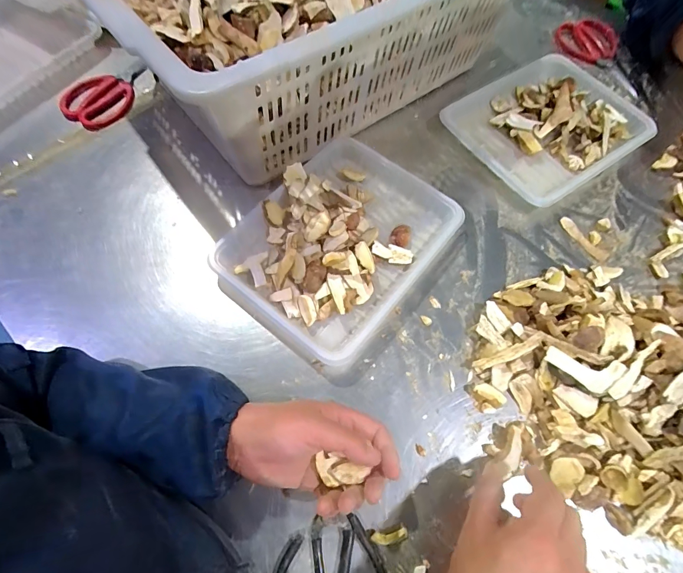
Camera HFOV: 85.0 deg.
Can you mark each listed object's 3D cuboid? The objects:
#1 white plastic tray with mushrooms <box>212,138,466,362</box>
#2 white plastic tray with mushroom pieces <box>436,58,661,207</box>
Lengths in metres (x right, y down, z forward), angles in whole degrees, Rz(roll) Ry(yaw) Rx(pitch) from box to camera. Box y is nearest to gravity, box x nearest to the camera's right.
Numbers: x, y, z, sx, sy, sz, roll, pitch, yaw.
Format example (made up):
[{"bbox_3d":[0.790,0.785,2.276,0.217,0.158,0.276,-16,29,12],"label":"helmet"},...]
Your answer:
[{"bbox_3d":[-0.002,-0.058,0.451,0.201,0.049,0.261,36,68,15],"label":"white plastic tray with mushrooms"},{"bbox_3d":[0.299,-0.244,0.553,0.247,0.047,0.223,-32,69,-16],"label":"white plastic tray with mushroom pieces"}]

